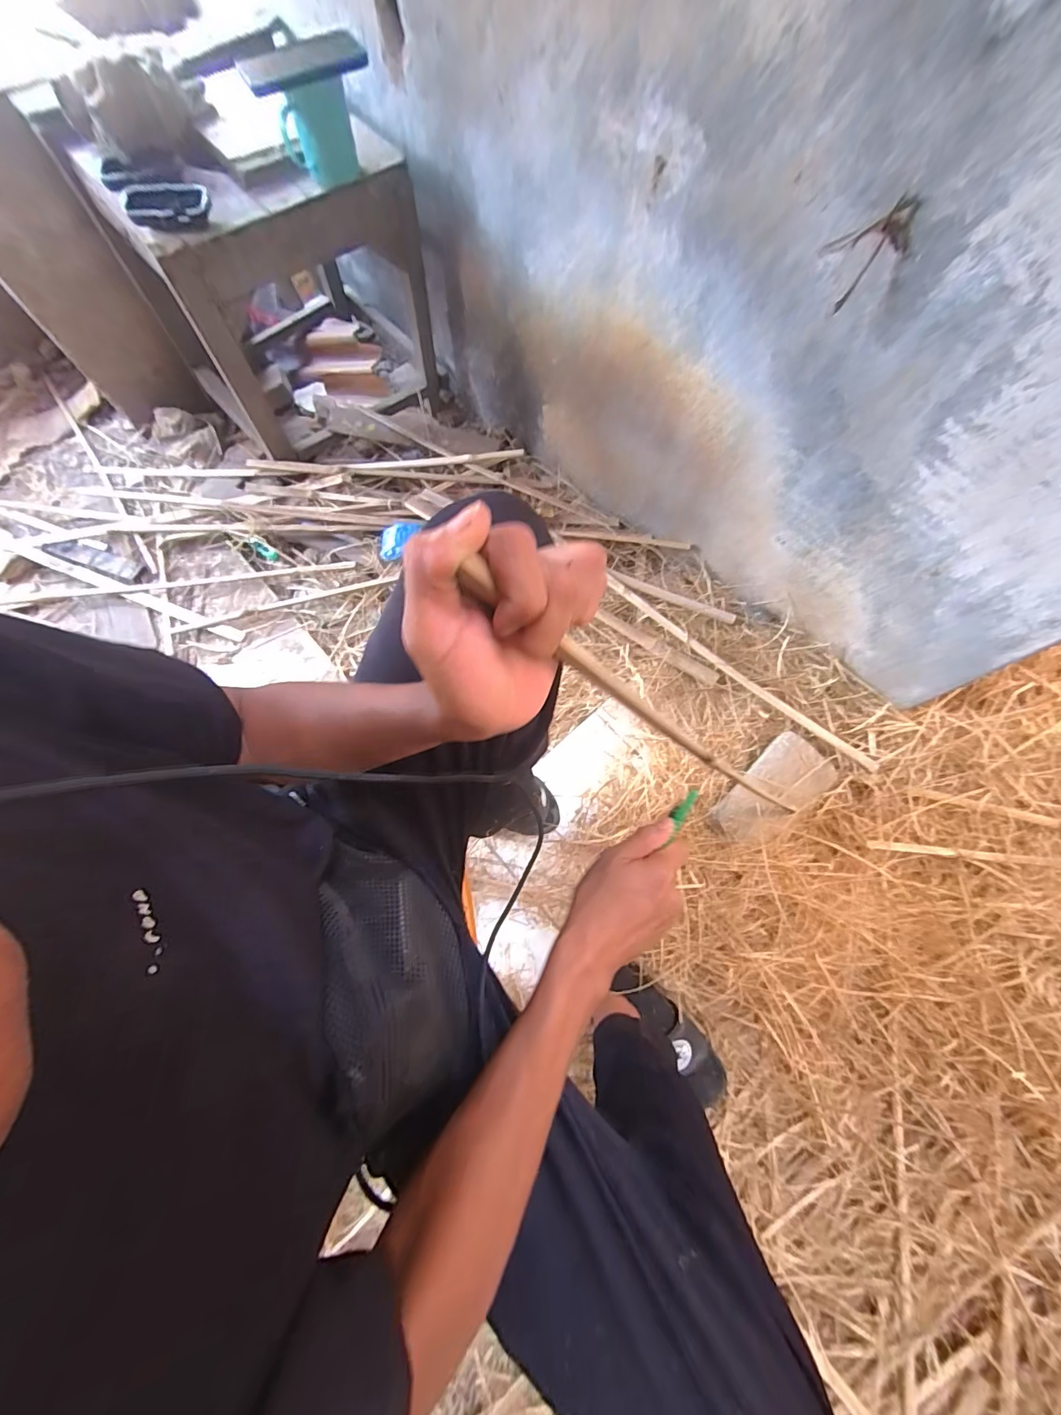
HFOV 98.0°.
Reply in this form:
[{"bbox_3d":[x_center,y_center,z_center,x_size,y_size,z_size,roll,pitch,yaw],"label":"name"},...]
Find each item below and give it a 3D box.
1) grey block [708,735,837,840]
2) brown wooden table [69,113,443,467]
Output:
[{"bbox_3d":[0.392,0.138,0.755,0.229,0.049,0.106,-36,74,-11],"label":"grey block"},{"bbox_3d":[-0.469,-0.896,0.937,0.441,0.388,0.595,-18,72,-5],"label":"brown wooden table"}]

